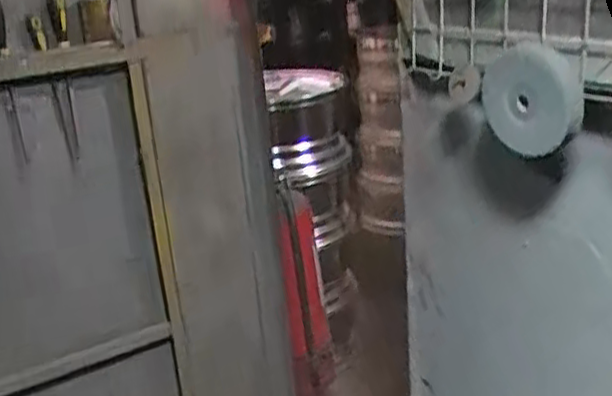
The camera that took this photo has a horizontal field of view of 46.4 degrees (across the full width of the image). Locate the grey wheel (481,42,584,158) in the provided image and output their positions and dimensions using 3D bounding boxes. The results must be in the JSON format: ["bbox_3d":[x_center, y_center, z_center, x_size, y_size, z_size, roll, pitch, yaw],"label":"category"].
[{"bbox_3d":[0.252,-0.112,0.805,0.035,0.120,0.128,-14,20,-25],"label":"grey wheel"}]

